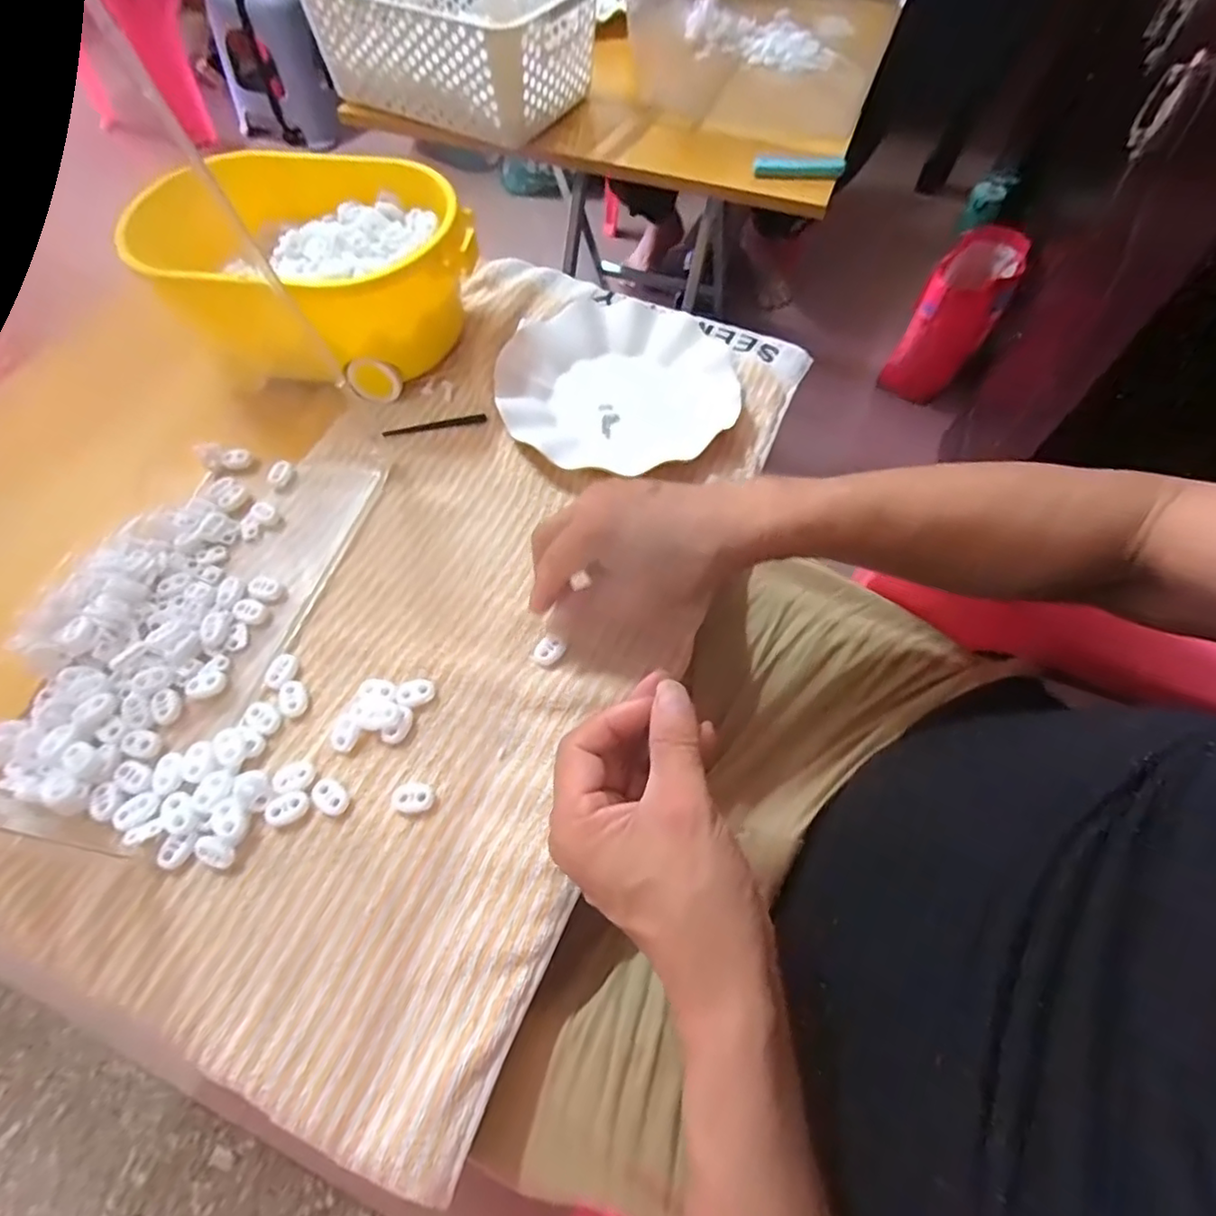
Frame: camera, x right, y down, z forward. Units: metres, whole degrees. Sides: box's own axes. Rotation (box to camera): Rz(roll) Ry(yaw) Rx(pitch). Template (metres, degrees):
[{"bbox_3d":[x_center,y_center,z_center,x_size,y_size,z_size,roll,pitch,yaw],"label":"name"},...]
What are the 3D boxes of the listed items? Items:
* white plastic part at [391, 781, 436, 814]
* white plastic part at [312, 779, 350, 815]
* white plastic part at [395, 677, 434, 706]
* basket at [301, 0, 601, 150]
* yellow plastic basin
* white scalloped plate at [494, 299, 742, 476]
[{"bbox_3d":[-0.108,0.106,0.339,0.023,0.004,0.016,-9,60,-5],"label":"white plastic part"},{"bbox_3d":[-0.154,0.105,0.339,0.022,0.004,0.016,34,65,17],"label":"white plastic part"},{"bbox_3d":[-0.116,0.050,0.367,0.022,0.004,0.017,-16,61,-9],"label":"white plastic part"},{"bbox_3d":[-0.178,-0.663,0.708,0.307,0.108,0.218,24,63,13],"label":"basket"},{"bbox_3d":[-0.214,-0.255,0.480,0.219,0.101,0.168,7,60,3],"label":"yellow plastic basin"},{"bbox_3d":[0.009,-0.183,0.487,0.180,0.023,0.190,0,60,0],"label":"white scalloped plate"}]

